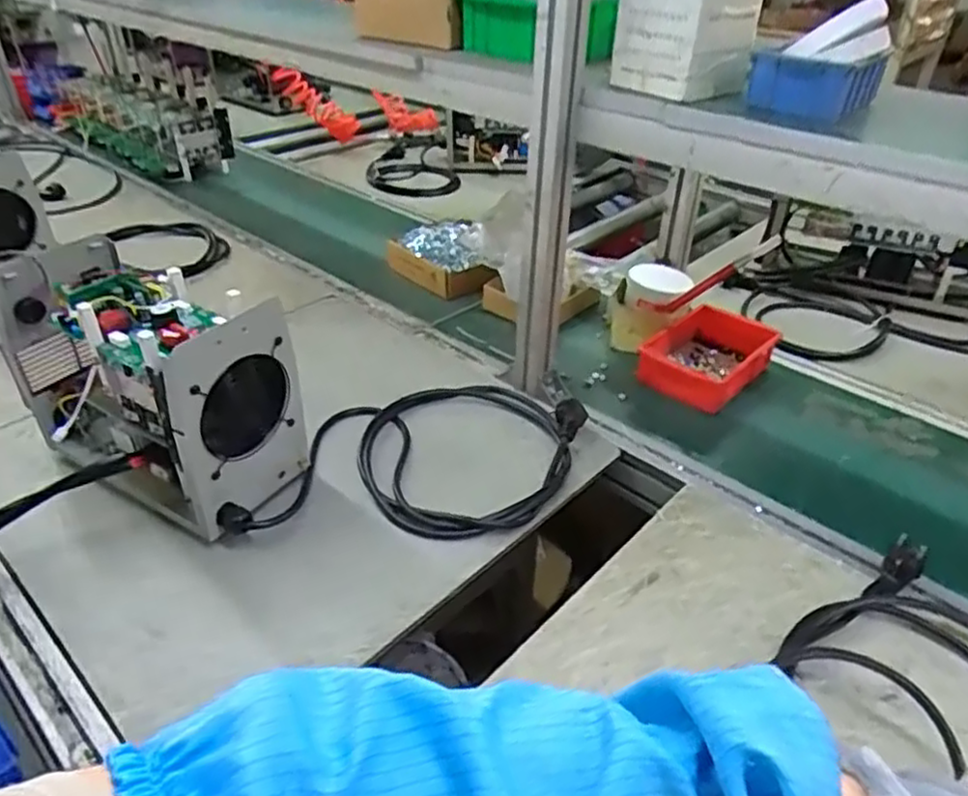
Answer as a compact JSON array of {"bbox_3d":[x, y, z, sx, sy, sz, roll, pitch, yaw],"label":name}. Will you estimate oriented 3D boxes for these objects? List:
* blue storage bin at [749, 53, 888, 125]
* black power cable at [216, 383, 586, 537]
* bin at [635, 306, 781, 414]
[{"bbox_3d":[0.313,-0.298,0.669,0.100,0.051,0.082,-26,43,-33],"label":"blue storage bin"},{"bbox_3d":[-0.078,0.052,0.854,0.410,0.058,0.282,-3,35,-5],"label":"black power cable"},{"bbox_3d":[0.331,-0.065,1.028,0.137,0.062,0.205,26,42,31],"label":"bin"}]

